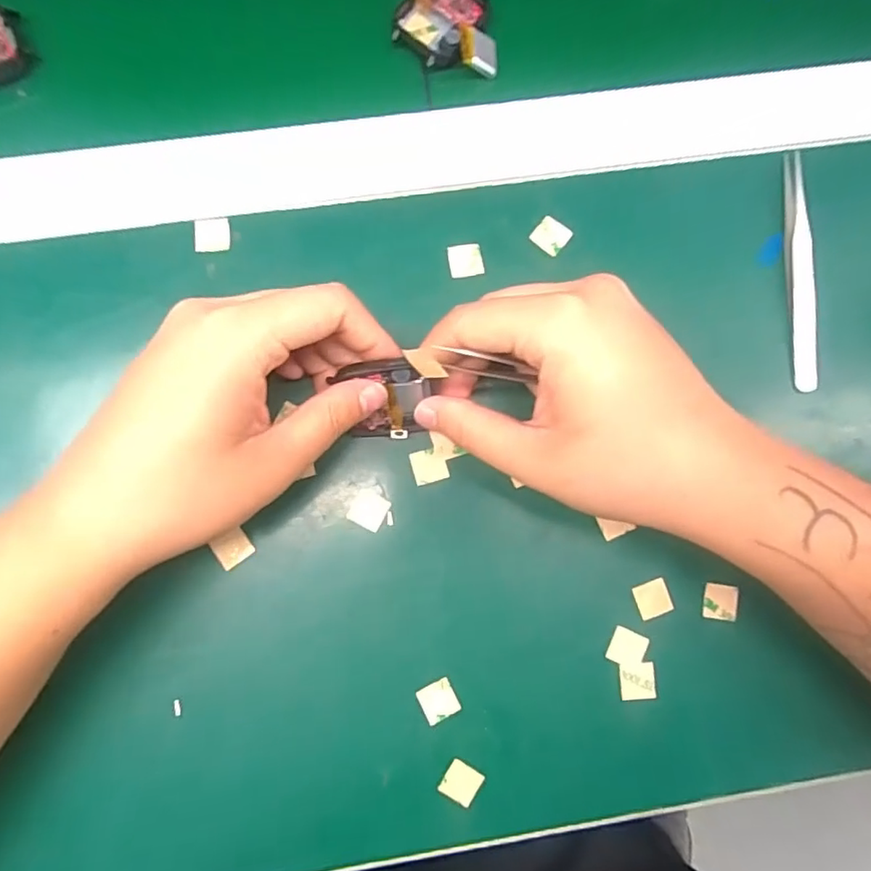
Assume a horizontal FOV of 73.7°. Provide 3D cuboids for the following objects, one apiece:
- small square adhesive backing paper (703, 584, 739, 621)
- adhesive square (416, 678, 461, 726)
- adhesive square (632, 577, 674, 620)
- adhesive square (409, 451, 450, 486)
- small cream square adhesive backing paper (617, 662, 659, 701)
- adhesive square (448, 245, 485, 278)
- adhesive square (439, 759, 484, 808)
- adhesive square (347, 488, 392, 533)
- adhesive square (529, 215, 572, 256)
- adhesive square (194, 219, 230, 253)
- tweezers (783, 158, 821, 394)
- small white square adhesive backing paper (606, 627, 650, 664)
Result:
[{"bbox_3d":[0.131,0.077,0.267,0.015,0.004,0.015,8,83,-2],"label":"small square adhesive backing paper"},{"bbox_3d":[0.002,0.117,0.255,0.016,0.004,0.016,-26,85,-6],"label":"adhesive square"},{"bbox_3d":[0.100,0.075,0.264,0.015,0.004,0.015,-18,85,-5],"label":"adhesive square"},{"bbox_3d":[-0.002,0.014,0.266,0.016,0.004,0.015,-14,84,-5],"label":"adhesive square"},{"bbox_3d":[0.091,0.110,0.259,0.017,0.004,0.016,-4,84,-4],"label":"small cream square adhesive backing paper"},{"bbox_3d":[0.015,-0.084,0.277,0.016,0.004,0.015,-9,84,-4],"label":"adhesive square"},{"bbox_3d":[0.012,0.152,0.252,0.016,0.004,0.015,32,83,1],"label":"adhesive square"},{"bbox_3d":[-0.030,0.033,0.262,0.016,0.004,0.016,27,83,0],"label":"adhesive square"},{"bbox_3d":[0.056,-0.097,0.280,0.016,0.004,0.016,37,83,1],"label":"adhesive square"},{"bbox_3d":[-0.105,-0.095,0.273,0.016,0.004,0.017,-4,84,-4],"label":"adhesive square"},{"bbox_3d":[0.176,-0.079,0.281,0.010,0.012,0.114,-2,83,-4],"label":"tweezers"},{"bbox_3d":[0.087,0.096,0.261,0.016,0.004,0.015,24,83,0],"label":"small white square adhesive backing paper"}]

